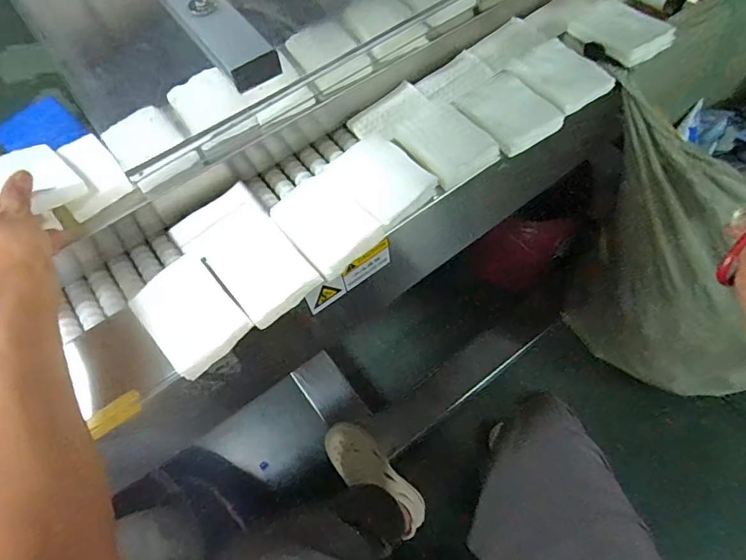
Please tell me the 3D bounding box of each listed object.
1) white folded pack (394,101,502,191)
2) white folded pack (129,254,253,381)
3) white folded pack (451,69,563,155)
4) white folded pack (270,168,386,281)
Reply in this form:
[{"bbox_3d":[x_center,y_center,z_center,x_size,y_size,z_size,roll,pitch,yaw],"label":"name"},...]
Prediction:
[{"bbox_3d":[0.078,-0.149,0.518,0.076,0.026,0.096,-36,66,-15],"label":"white folded pack"},{"bbox_3d":[-0.170,0.028,0.449,0.074,0.012,0.109,-38,66,-15],"label":"white folded pack"},{"bbox_3d":[0.151,-0.189,0.535,0.085,0.018,0.111,-30,65,-12],"label":"white folded pack"},{"bbox_3d":[-0.048,-0.059,0.487,0.077,0.022,0.100,-36,66,-15],"label":"white folded pack"}]

